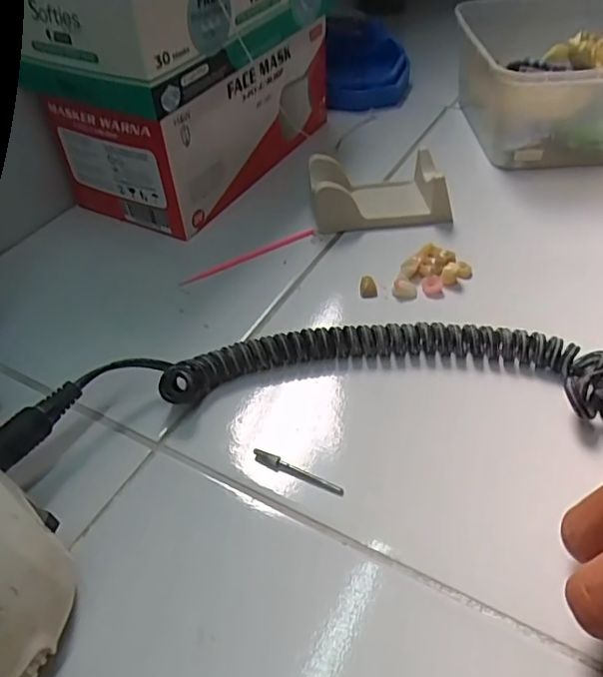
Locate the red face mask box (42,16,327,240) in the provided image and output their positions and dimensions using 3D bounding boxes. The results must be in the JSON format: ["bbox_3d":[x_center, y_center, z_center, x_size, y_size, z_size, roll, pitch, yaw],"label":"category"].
[{"bbox_3d":[-0.064,-0.171,0.422,0.110,0.082,0.201,20,49,23],"label":"red face mask box"}]

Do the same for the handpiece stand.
[{"bbox_3d":[0.050,-0.102,0.382,0.087,0.028,0.046,-6,44,-2],"label":"handpiece stand"}]

